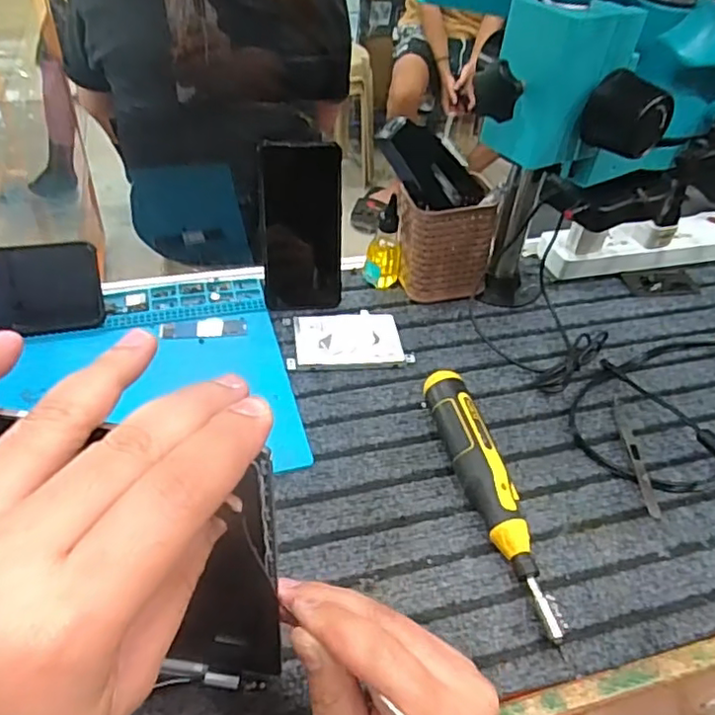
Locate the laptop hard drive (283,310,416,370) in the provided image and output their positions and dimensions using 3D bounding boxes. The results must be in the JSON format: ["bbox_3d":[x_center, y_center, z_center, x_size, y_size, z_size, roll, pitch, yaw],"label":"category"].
[{"bbox_3d":[-0.010,-0.019,0.583,0.111,0.006,0.073,-3,43,-8],"label":"laptop hard drive"}]

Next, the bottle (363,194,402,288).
[{"bbox_3d":[0.028,-0.117,0.634,0.036,0.095,0.033,8,43,4],"label":"bottle"}]

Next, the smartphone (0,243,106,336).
[{"bbox_3d":[-0.313,-0.057,0.545,0.162,0.010,0.078,-8,92,-15],"label":"smartphone"}]

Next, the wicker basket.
[{"bbox_3d":[0.088,-0.118,0.625,0.095,0.103,0.073,5,44,0],"label":"wicker basket"}]

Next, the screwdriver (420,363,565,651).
[{"bbox_3d":[0.097,0.098,0.451,0.031,0.037,0.209,-8,44,-13],"label":"screwdriver"}]

